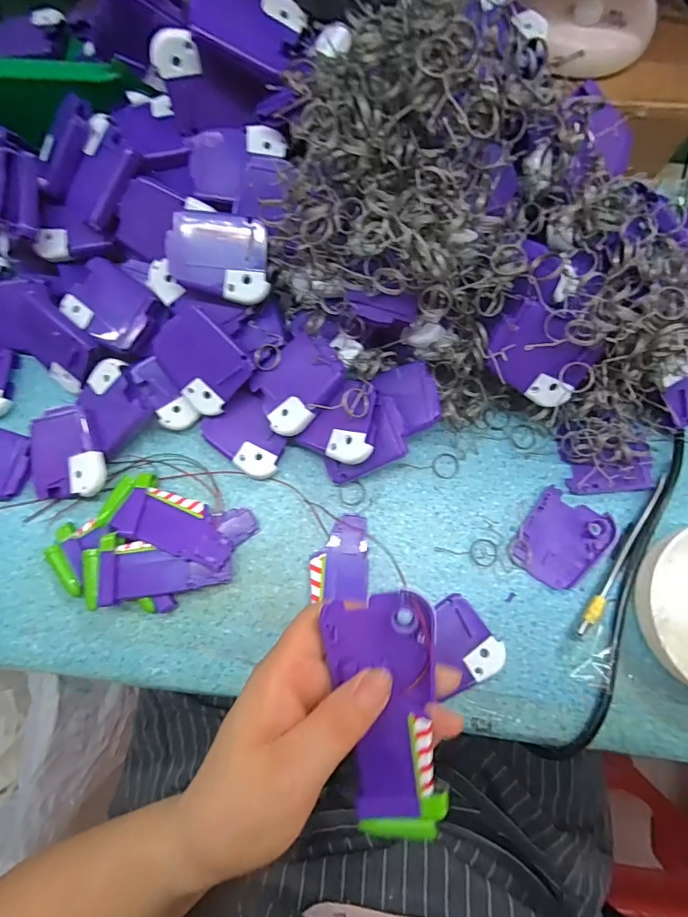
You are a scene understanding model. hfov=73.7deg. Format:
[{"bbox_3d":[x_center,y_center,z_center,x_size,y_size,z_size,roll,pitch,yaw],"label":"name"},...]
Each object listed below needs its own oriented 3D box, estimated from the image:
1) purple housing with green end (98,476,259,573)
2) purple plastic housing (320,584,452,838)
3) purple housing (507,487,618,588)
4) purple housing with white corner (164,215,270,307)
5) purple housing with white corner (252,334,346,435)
[{"bbox_3d":[-0.110,0.041,0.305,0.095,0.010,0.043,20,60,0],"label":"purple housing with green end"},{"bbox_3d":[0.020,0.124,0.220,0.051,0.010,0.122,-3,95,0],"label":"purple plastic housing"},{"bbox_3d":[0.146,0.055,0.306,0.052,0.007,0.060,33,81,7],"label":"purple housing"},{"bbox_3d":[-0.078,-0.129,0.294,0.062,0.013,0.050,12,98,-10],"label":"purple housing with white corner"},{"bbox_3d":[-0.032,-0.050,0.305,0.058,0.008,0.049,-42,75,11],"label":"purple housing with white corner"}]

